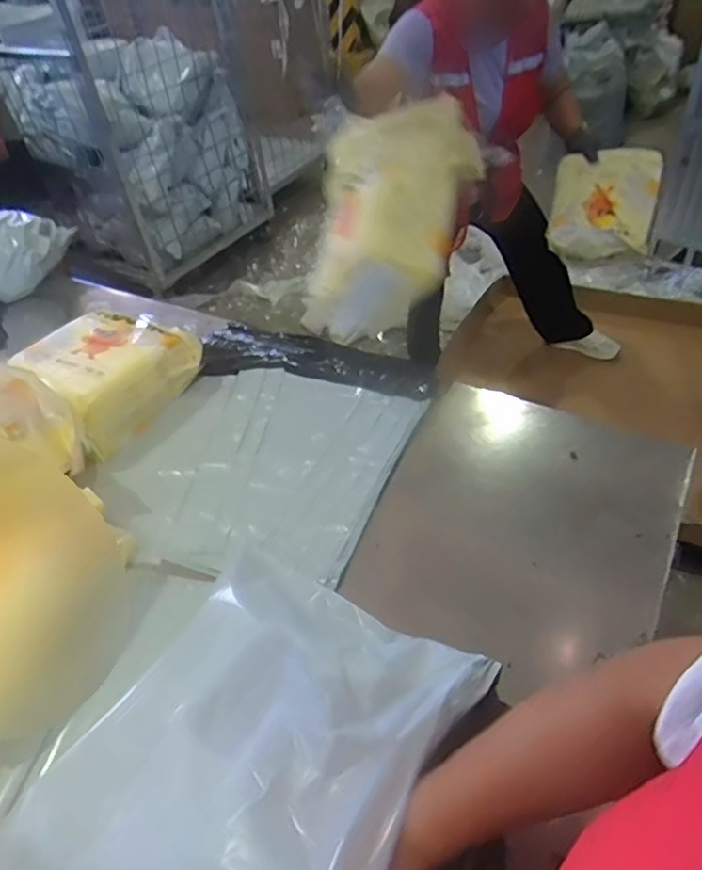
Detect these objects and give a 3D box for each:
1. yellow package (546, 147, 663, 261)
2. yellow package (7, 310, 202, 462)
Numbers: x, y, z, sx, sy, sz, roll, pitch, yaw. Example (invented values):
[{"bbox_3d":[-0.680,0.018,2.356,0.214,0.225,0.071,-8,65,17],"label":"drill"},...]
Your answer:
[{"bbox_3d":[0.657,-0.595,1.562,0.257,0.285,0.108,14,47,21],"label":"yellow package"},{"bbox_3d":[-0.415,-0.109,1.020,0.207,0.124,0.235,25,52,30],"label":"yellow package"}]

